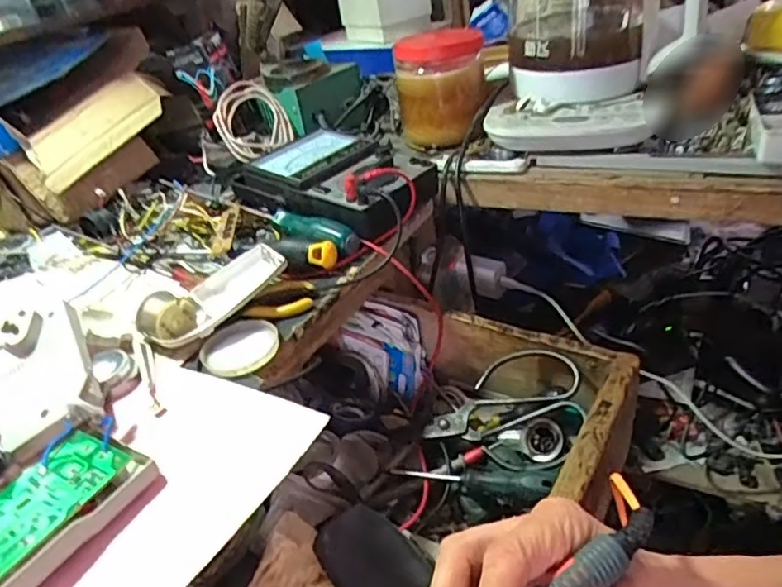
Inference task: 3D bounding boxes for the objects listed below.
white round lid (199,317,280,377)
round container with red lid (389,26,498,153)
[{"bbox_3d":[-0.110,0.038,0.445,0.052,0.004,0.057,-8,33,5],"label":"white round lid"},{"bbox_3d":[0.054,-0.222,0.644,0.093,0.104,0.077,-6,35,5],"label":"round container with red lid"}]

